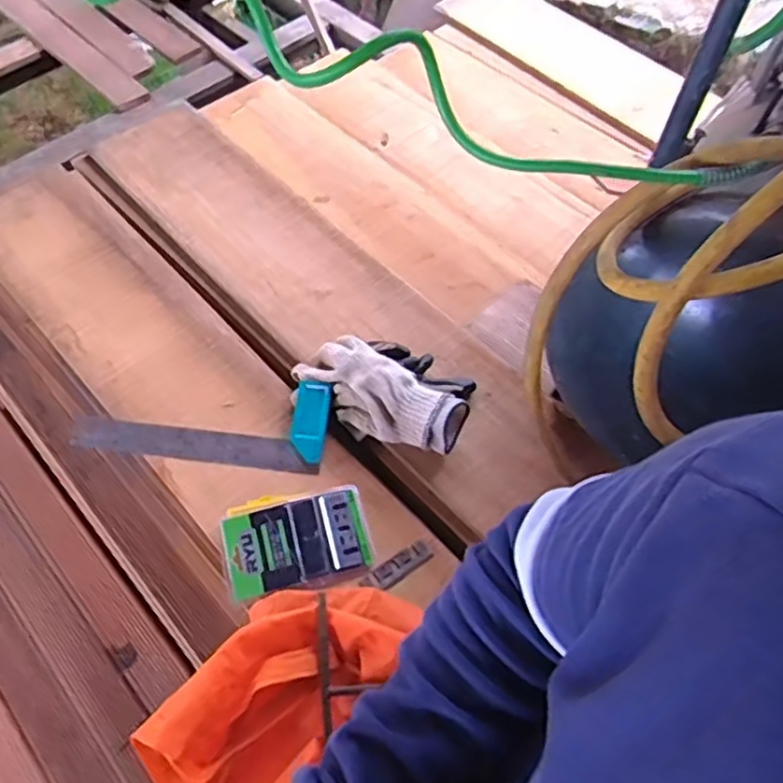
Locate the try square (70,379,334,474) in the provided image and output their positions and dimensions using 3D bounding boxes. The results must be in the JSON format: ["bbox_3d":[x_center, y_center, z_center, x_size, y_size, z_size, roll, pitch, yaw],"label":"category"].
[{"bbox_3d":[-0.222,0.032,0.803,0.292,0.017,0.107,5,74,1],"label":"try square"}]

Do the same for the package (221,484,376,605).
[{"bbox_3d":[-0.102,0.163,0.726,0.153,0.020,0.093,-16,59,-8],"label":"package"}]

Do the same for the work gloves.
[{"bbox_3d":[-0.009,-0.010,0.801,0.218,0.061,0.121,29,63,18],"label":"work gloves"}]

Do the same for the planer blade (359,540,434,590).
[{"bbox_3d":[0.006,0.188,0.721,0.081,0.008,0.023,-32,63,-17],"label":"planer blade"}]

